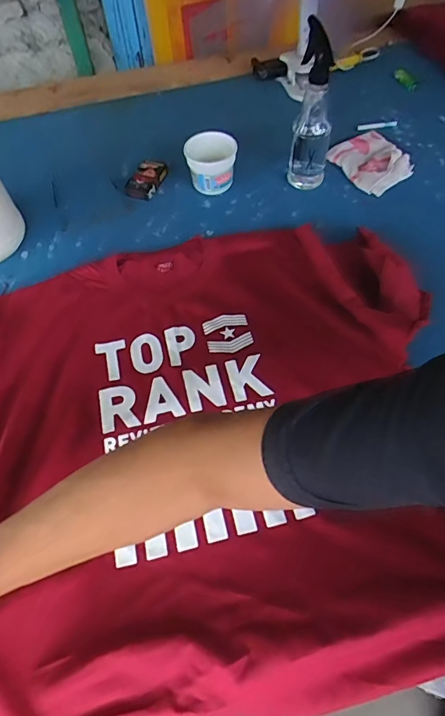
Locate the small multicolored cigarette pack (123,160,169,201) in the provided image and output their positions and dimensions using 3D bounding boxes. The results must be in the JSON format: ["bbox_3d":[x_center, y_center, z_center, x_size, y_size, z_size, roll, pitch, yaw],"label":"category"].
[{"bbox_3d":[-0.148,-0.346,0.839,0.059,0.023,0.091,17,62,14],"label":"small multicolored cigarette pack"}]

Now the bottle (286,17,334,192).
[{"bbox_3d":[0.154,-0.423,0.743,0.067,0.235,0.069,-2,59,3],"label":"bottle"}]

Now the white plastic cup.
[{"bbox_3d":[-0.019,-0.359,0.796,0.091,0.097,0.079,-5,59,1],"label":"white plastic cup"}]

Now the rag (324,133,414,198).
[{"bbox_3d":[0.294,-0.385,0.837,0.128,0.021,0.149,-28,61,-12],"label":"rag"}]

